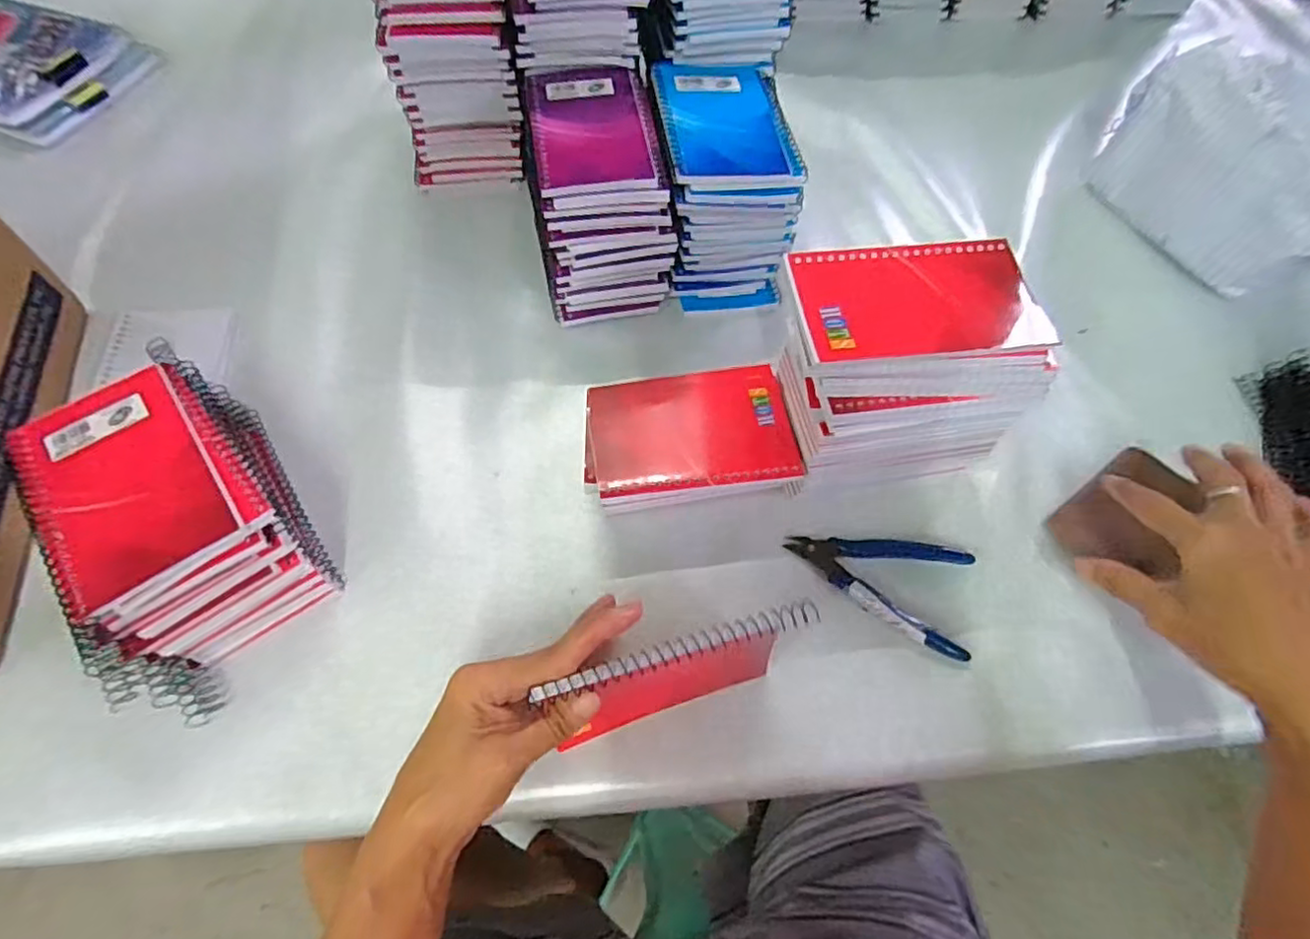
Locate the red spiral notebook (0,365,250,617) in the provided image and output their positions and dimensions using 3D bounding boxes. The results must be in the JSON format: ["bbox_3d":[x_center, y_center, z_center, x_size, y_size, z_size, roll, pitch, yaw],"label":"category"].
[{"bbox_3d":[-0.283,0.006,0.339,0.085,0.010,0.130,-34,68,-19],"label":"red spiral notebook"}]

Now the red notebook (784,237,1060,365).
[{"bbox_3d":[0.142,-0.096,0.351,0.130,0.007,0.079,-5,61,-5],"label":"red notebook"}]

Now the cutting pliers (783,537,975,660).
[{"bbox_3d":[0.145,0.067,0.414,0.116,0.012,0.072,19,62,8],"label":"cutting pliers"}]

